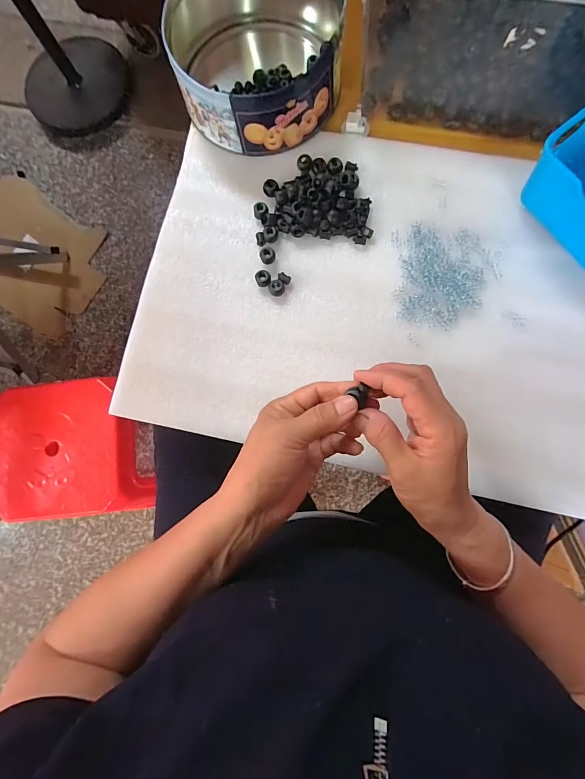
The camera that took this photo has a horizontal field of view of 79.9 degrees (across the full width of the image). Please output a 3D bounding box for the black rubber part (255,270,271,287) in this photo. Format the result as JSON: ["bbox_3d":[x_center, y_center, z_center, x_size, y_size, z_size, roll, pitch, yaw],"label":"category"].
[{"bbox_3d":[-0.032,-0.123,0.389,0.017,0.013,0.017,0,83,3],"label":"black rubber part"}]

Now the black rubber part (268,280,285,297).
[{"bbox_3d":[-0.017,-0.113,0.388,0.018,0.010,0.016,-7,83,3],"label":"black rubber part"}]

